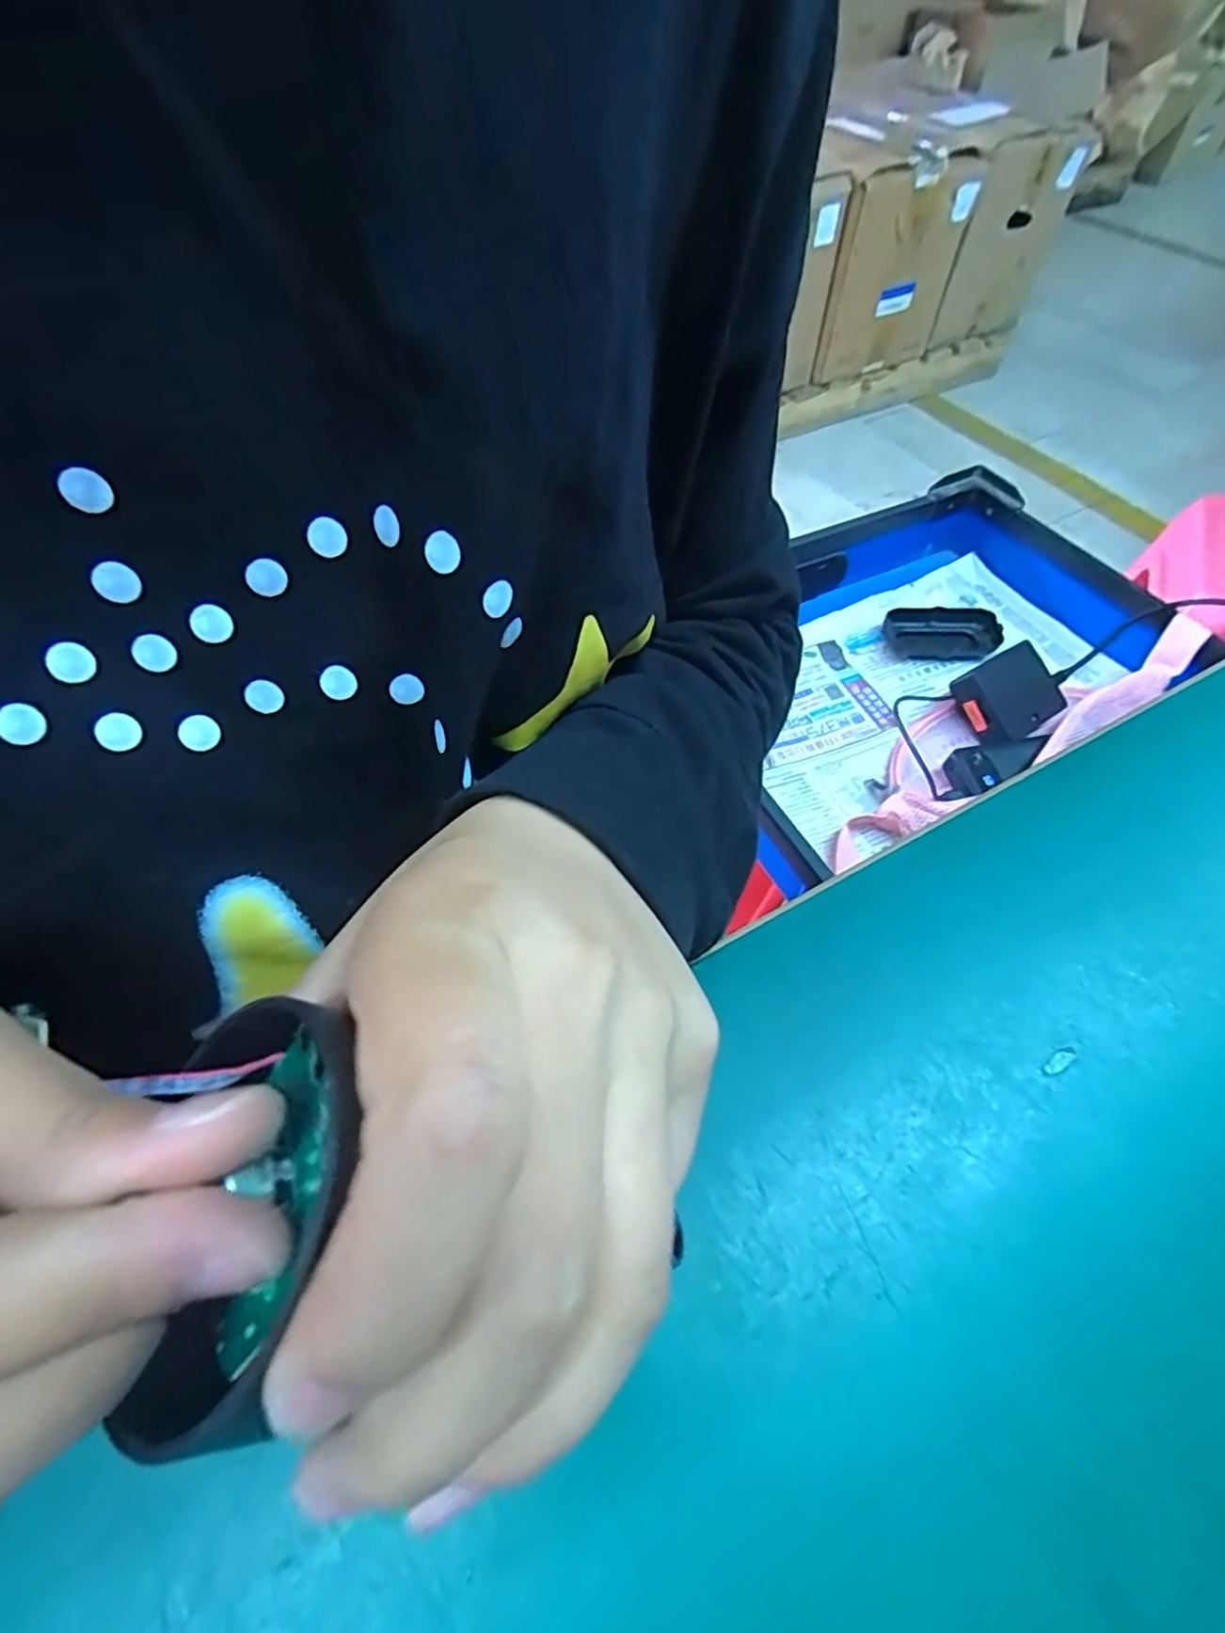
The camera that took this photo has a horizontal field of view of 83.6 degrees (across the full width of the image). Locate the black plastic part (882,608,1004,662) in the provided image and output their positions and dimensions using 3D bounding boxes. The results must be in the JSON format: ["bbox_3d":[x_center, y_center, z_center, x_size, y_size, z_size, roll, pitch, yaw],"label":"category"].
[{"bbox_3d":[0.331,-0.189,0.694,0.115,0.026,0.058,-6,55,-5],"label":"black plastic part"}]

